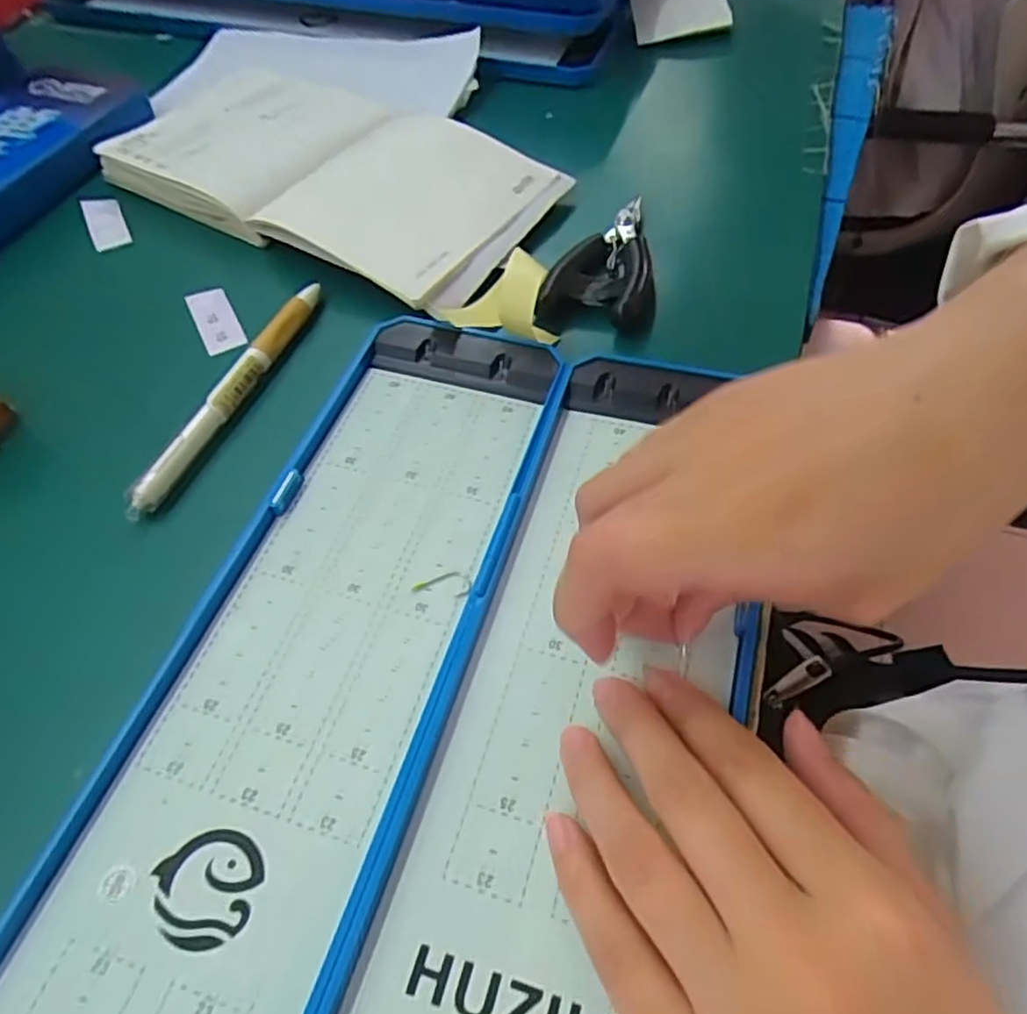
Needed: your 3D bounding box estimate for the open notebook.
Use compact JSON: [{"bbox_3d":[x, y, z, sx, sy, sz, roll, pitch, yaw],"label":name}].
[{"bbox_3d":[-0.103,-0.191,0.375,0.249,0.017,0.126,27,61,21],"label":"open notebook"}]

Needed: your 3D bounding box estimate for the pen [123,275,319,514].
[{"bbox_3d":[-0.120,-0.052,0.293,0.009,0.010,0.137,17,58,15],"label":"pen"}]

